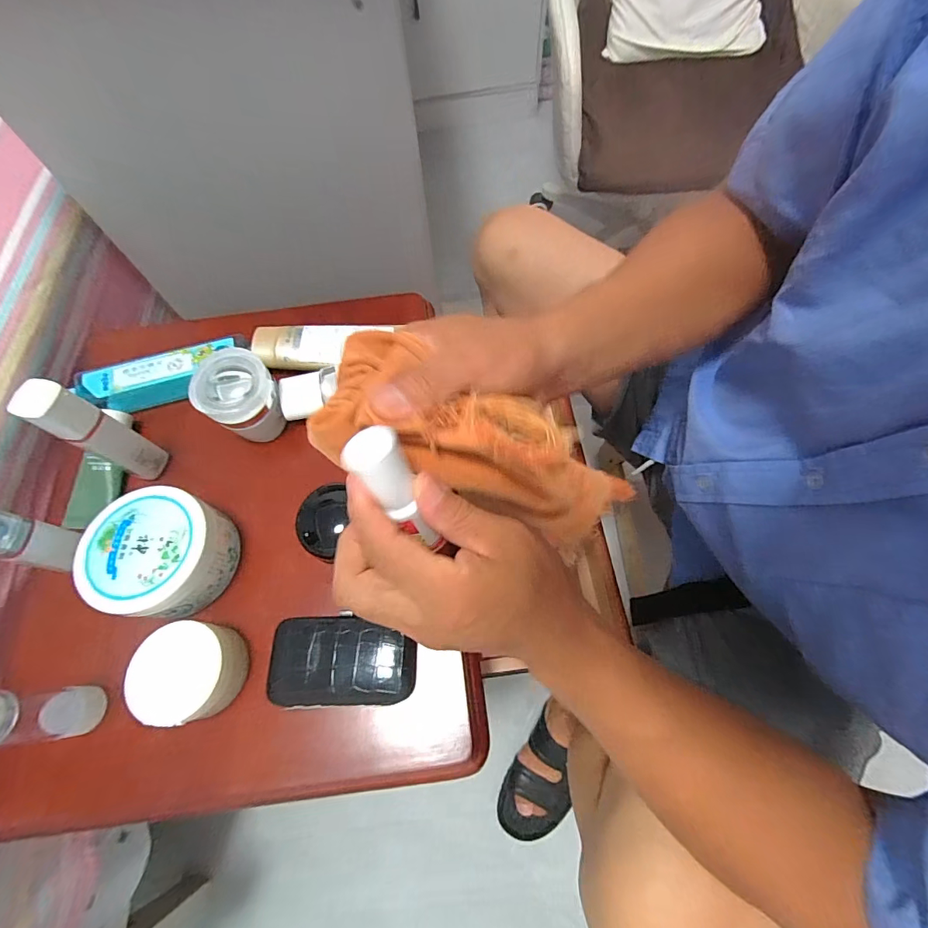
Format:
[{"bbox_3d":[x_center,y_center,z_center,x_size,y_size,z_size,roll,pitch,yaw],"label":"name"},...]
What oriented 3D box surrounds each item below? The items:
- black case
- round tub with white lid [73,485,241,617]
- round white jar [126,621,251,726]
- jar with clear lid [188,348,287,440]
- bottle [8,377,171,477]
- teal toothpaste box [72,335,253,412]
[{"bbox_3d":[-0.090,0.151,0.335,0.108,0.030,0.061,-3,66,2],"label":"black case"},{"bbox_3d":[-0.238,0.073,0.350,0.091,0.063,0.090,-1,66,3],"label":"round tub with white lid"},{"bbox_3d":[-0.197,0.150,0.316,0.061,0.044,0.063,-1,66,3],"label":"round white jar"},{"bbox_3d":[-0.198,-0.058,0.396,0.063,0.067,0.062,-1,66,3],"label":"jar with clear lid"},{"bbox_3d":[-0.297,-0.022,0.358,0.028,0.126,0.033,20,69,11],"label":"bottle"},{"bbox_3d":[-0.295,-0.086,0.428,0.162,0.030,0.038,-16,67,-4],"label":"teal toothpaste box"}]

